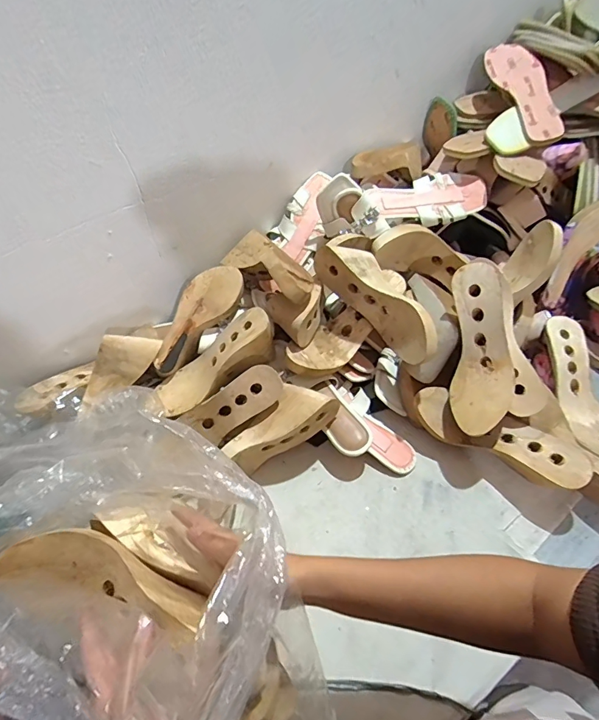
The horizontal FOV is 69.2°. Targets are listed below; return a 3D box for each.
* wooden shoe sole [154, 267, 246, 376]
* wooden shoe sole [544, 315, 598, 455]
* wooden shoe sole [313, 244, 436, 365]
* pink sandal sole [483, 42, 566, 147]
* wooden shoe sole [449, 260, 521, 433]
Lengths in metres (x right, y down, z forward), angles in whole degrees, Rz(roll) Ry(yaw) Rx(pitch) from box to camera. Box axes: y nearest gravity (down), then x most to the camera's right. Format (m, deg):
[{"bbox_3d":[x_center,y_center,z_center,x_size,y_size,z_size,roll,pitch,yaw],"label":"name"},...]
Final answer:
[{"bbox_3d":[-0.162,-0.066,0.697,0.063,0.057,0.202,31,82,25],"label":"wooden shoe sole"},{"bbox_3d":[0.432,0.046,0.658,0.080,0.046,0.243,-7,66,-3],"label":"wooden shoe sole"},{"bbox_3d":[0.123,-0.089,0.647,0.080,0.080,0.222,-34,71,-23],"label":"wooden shoe sole"},{"bbox_3d":[0.409,-0.474,0.770,0.071,0.023,0.234,-19,69,9],"label":"pink sandal sole"},{"bbox_3d":[0.263,-0.018,0.605,0.099,0.055,0.230,1,89,3],"label":"wooden shoe sole"}]

